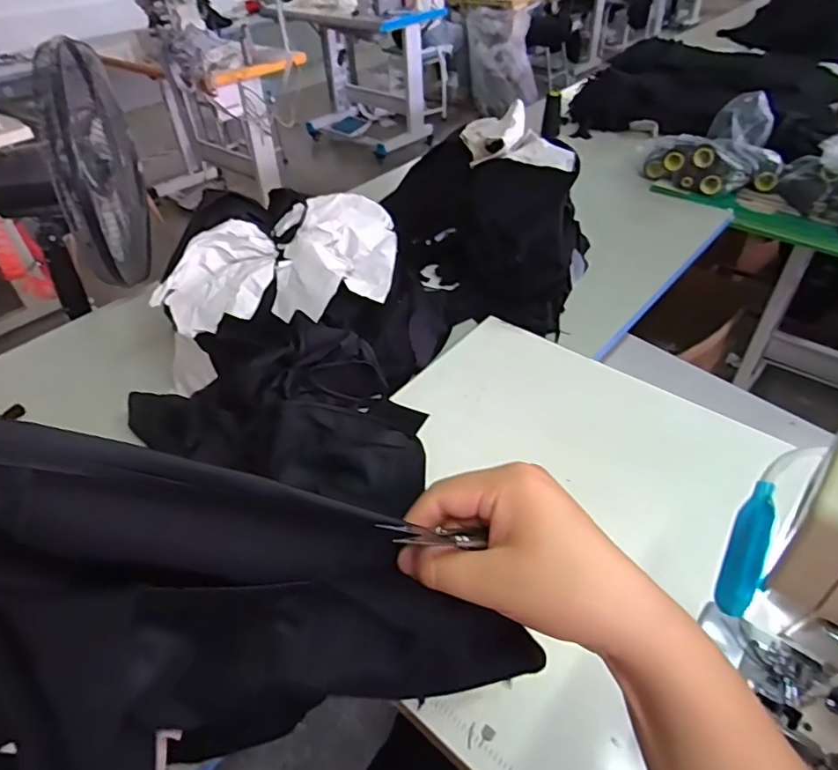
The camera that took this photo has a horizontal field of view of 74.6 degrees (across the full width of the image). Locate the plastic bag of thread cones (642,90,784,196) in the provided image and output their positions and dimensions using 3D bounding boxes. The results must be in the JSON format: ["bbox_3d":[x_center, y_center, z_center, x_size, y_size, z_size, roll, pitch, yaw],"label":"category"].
[{"bbox_3d":[0.701,-0.574,1.317,0.149,0.178,0.303,-30,47,-26],"label":"plastic bag of thread cones"}]

